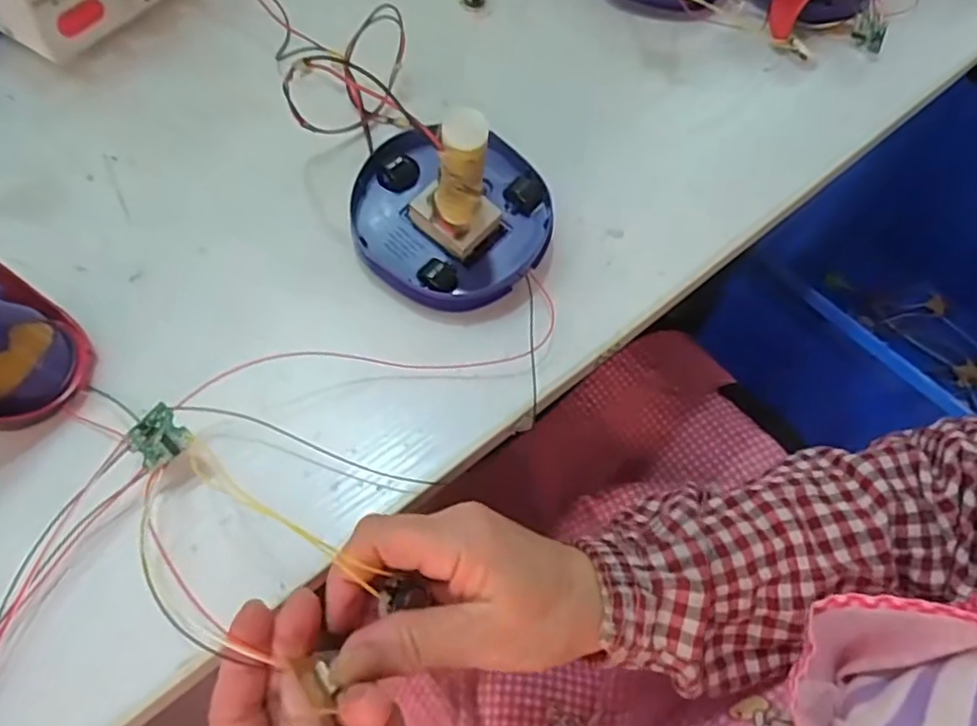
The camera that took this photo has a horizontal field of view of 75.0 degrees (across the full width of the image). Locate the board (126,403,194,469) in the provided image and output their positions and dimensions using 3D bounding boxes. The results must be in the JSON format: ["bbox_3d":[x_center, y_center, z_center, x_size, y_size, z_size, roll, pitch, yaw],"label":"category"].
[{"bbox_3d":[-0.150,0.034,0.289,0.024,0.004,0.023,43,83,4],"label":"board"}]

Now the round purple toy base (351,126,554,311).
[{"bbox_3d":[-0.020,-0.079,0.359,0.107,0.033,0.099,1,64,-3],"label":"round purple toy base"}]

